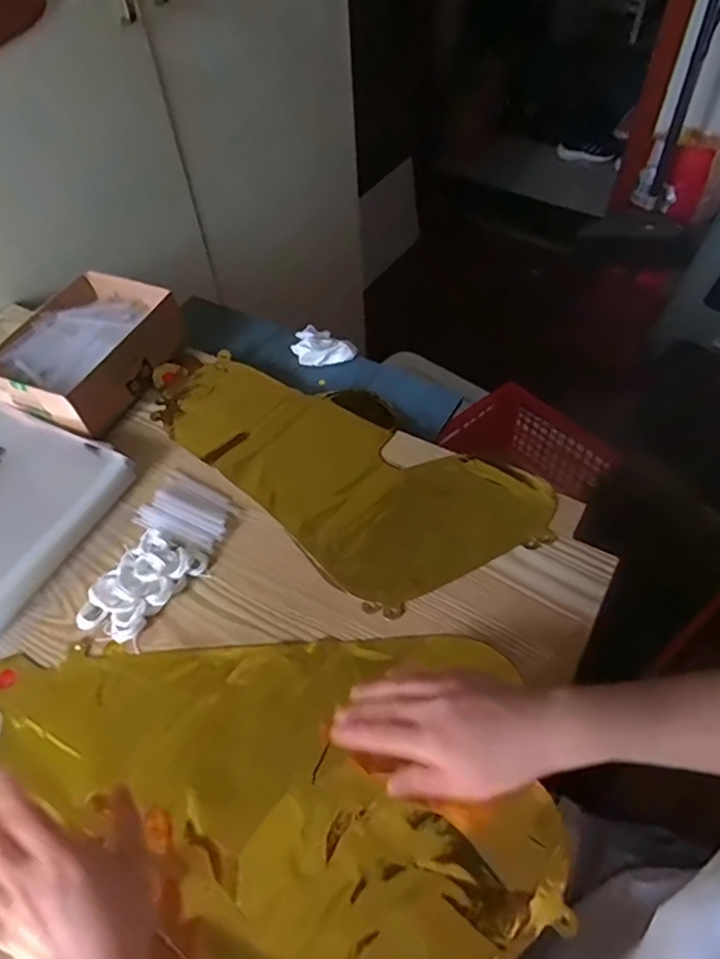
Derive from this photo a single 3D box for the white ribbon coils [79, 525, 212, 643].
[{"bbox_3d":[-0.191,0.089,0.521,0.063,0.021,0.101,28,59,22],"label":"white ribbon coils"}]

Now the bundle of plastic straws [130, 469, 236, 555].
[{"bbox_3d":[-0.162,0.028,0.573,0.087,0.012,0.068,22,57,19],"label":"bundle of plastic straws"}]

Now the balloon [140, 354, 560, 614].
[{"bbox_3d":[-0.028,-0.037,0.610,0.414,0.019,0.207,35,62,26],"label":"balloon"}]

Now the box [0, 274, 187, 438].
[{"bbox_3d":[-0.299,-0.137,0.667,0.140,0.071,0.190,17,56,16],"label":"box"}]

